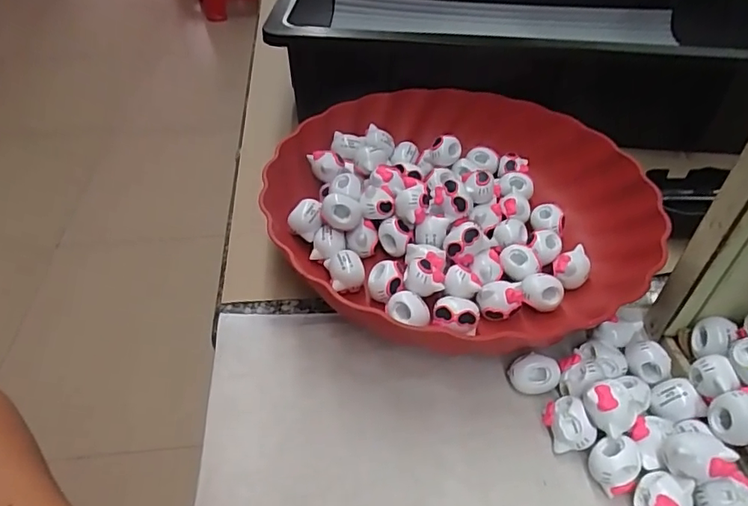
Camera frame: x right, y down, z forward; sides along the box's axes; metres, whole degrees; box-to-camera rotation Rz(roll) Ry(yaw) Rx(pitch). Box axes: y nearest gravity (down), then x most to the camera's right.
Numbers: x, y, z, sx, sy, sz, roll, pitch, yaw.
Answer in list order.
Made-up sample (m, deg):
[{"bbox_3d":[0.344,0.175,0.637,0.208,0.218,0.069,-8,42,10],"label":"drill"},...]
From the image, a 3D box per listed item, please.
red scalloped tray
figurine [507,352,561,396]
[{"bbox_3d":[0.051,-0.029,0.353,0.233,0.057,0.231,-15,45,-17],"label":"red scalloped tray"},{"bbox_3d":[0.085,0.064,0.280,0.024,0.019,0.015,23,47,21],"label":"figurine"}]

